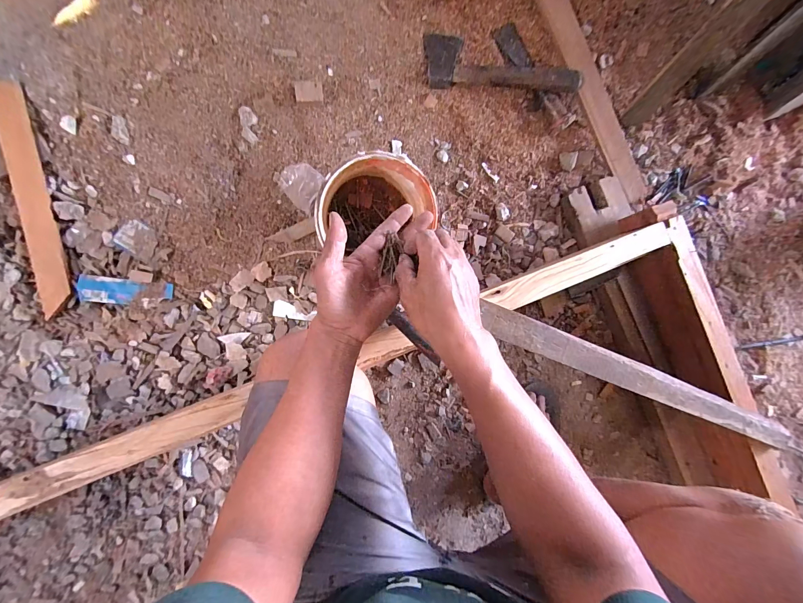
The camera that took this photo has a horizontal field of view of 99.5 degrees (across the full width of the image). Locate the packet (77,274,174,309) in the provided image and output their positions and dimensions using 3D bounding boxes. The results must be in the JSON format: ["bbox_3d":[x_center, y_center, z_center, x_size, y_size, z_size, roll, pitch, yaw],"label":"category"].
[{"bbox_3d":[-0.525,-0.018,0.647,0.162,0.007,0.049,6,90,-7],"label":"packet"}]

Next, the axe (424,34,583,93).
[{"bbox_3d":[0.207,-0.483,0.684,0.319,0.032,0.104,0,91,-7],"label":"axe"}]

